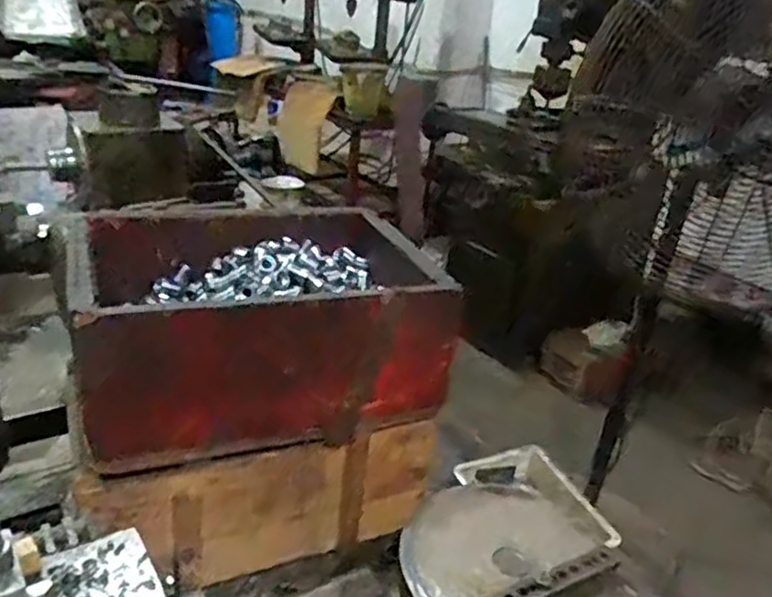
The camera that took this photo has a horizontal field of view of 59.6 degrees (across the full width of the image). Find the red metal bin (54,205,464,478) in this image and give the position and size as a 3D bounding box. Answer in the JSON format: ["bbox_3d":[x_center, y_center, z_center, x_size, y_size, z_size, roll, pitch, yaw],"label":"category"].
[{"bbox_3d":[-0.136,0.021,0.718,0.347,0.158,0.240,-6,28,-23],"label":"red metal bin"}]

